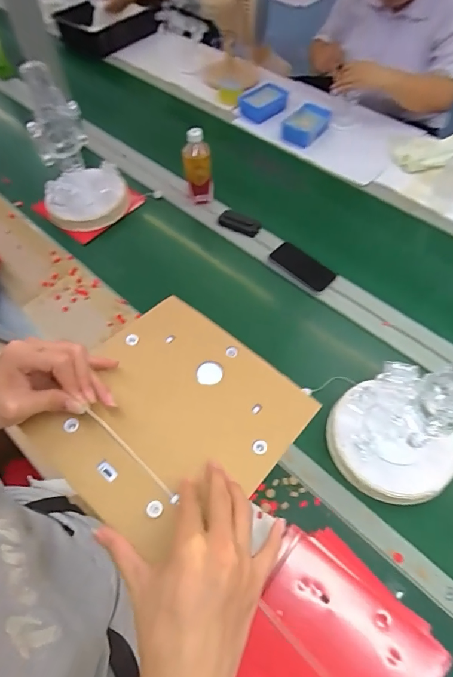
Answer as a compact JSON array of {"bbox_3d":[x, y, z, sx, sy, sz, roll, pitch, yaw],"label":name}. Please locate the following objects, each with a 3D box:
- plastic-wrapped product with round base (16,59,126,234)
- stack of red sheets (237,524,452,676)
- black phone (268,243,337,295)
[{"bbox_3d":[-0.361,-0.429,0.911,0.191,0.326,0.165,-15,60,-7],"label":"plastic-wrapped product with round base"},{"bbox_3d":[0.138,0.428,0.535,0.238,0.047,0.249,36,66,21],"label":"stack of red sheets"},{"bbox_3d":[0.174,-0.165,0.912,0.159,0.011,0.070,39,82,23],"label":"black phone"}]

